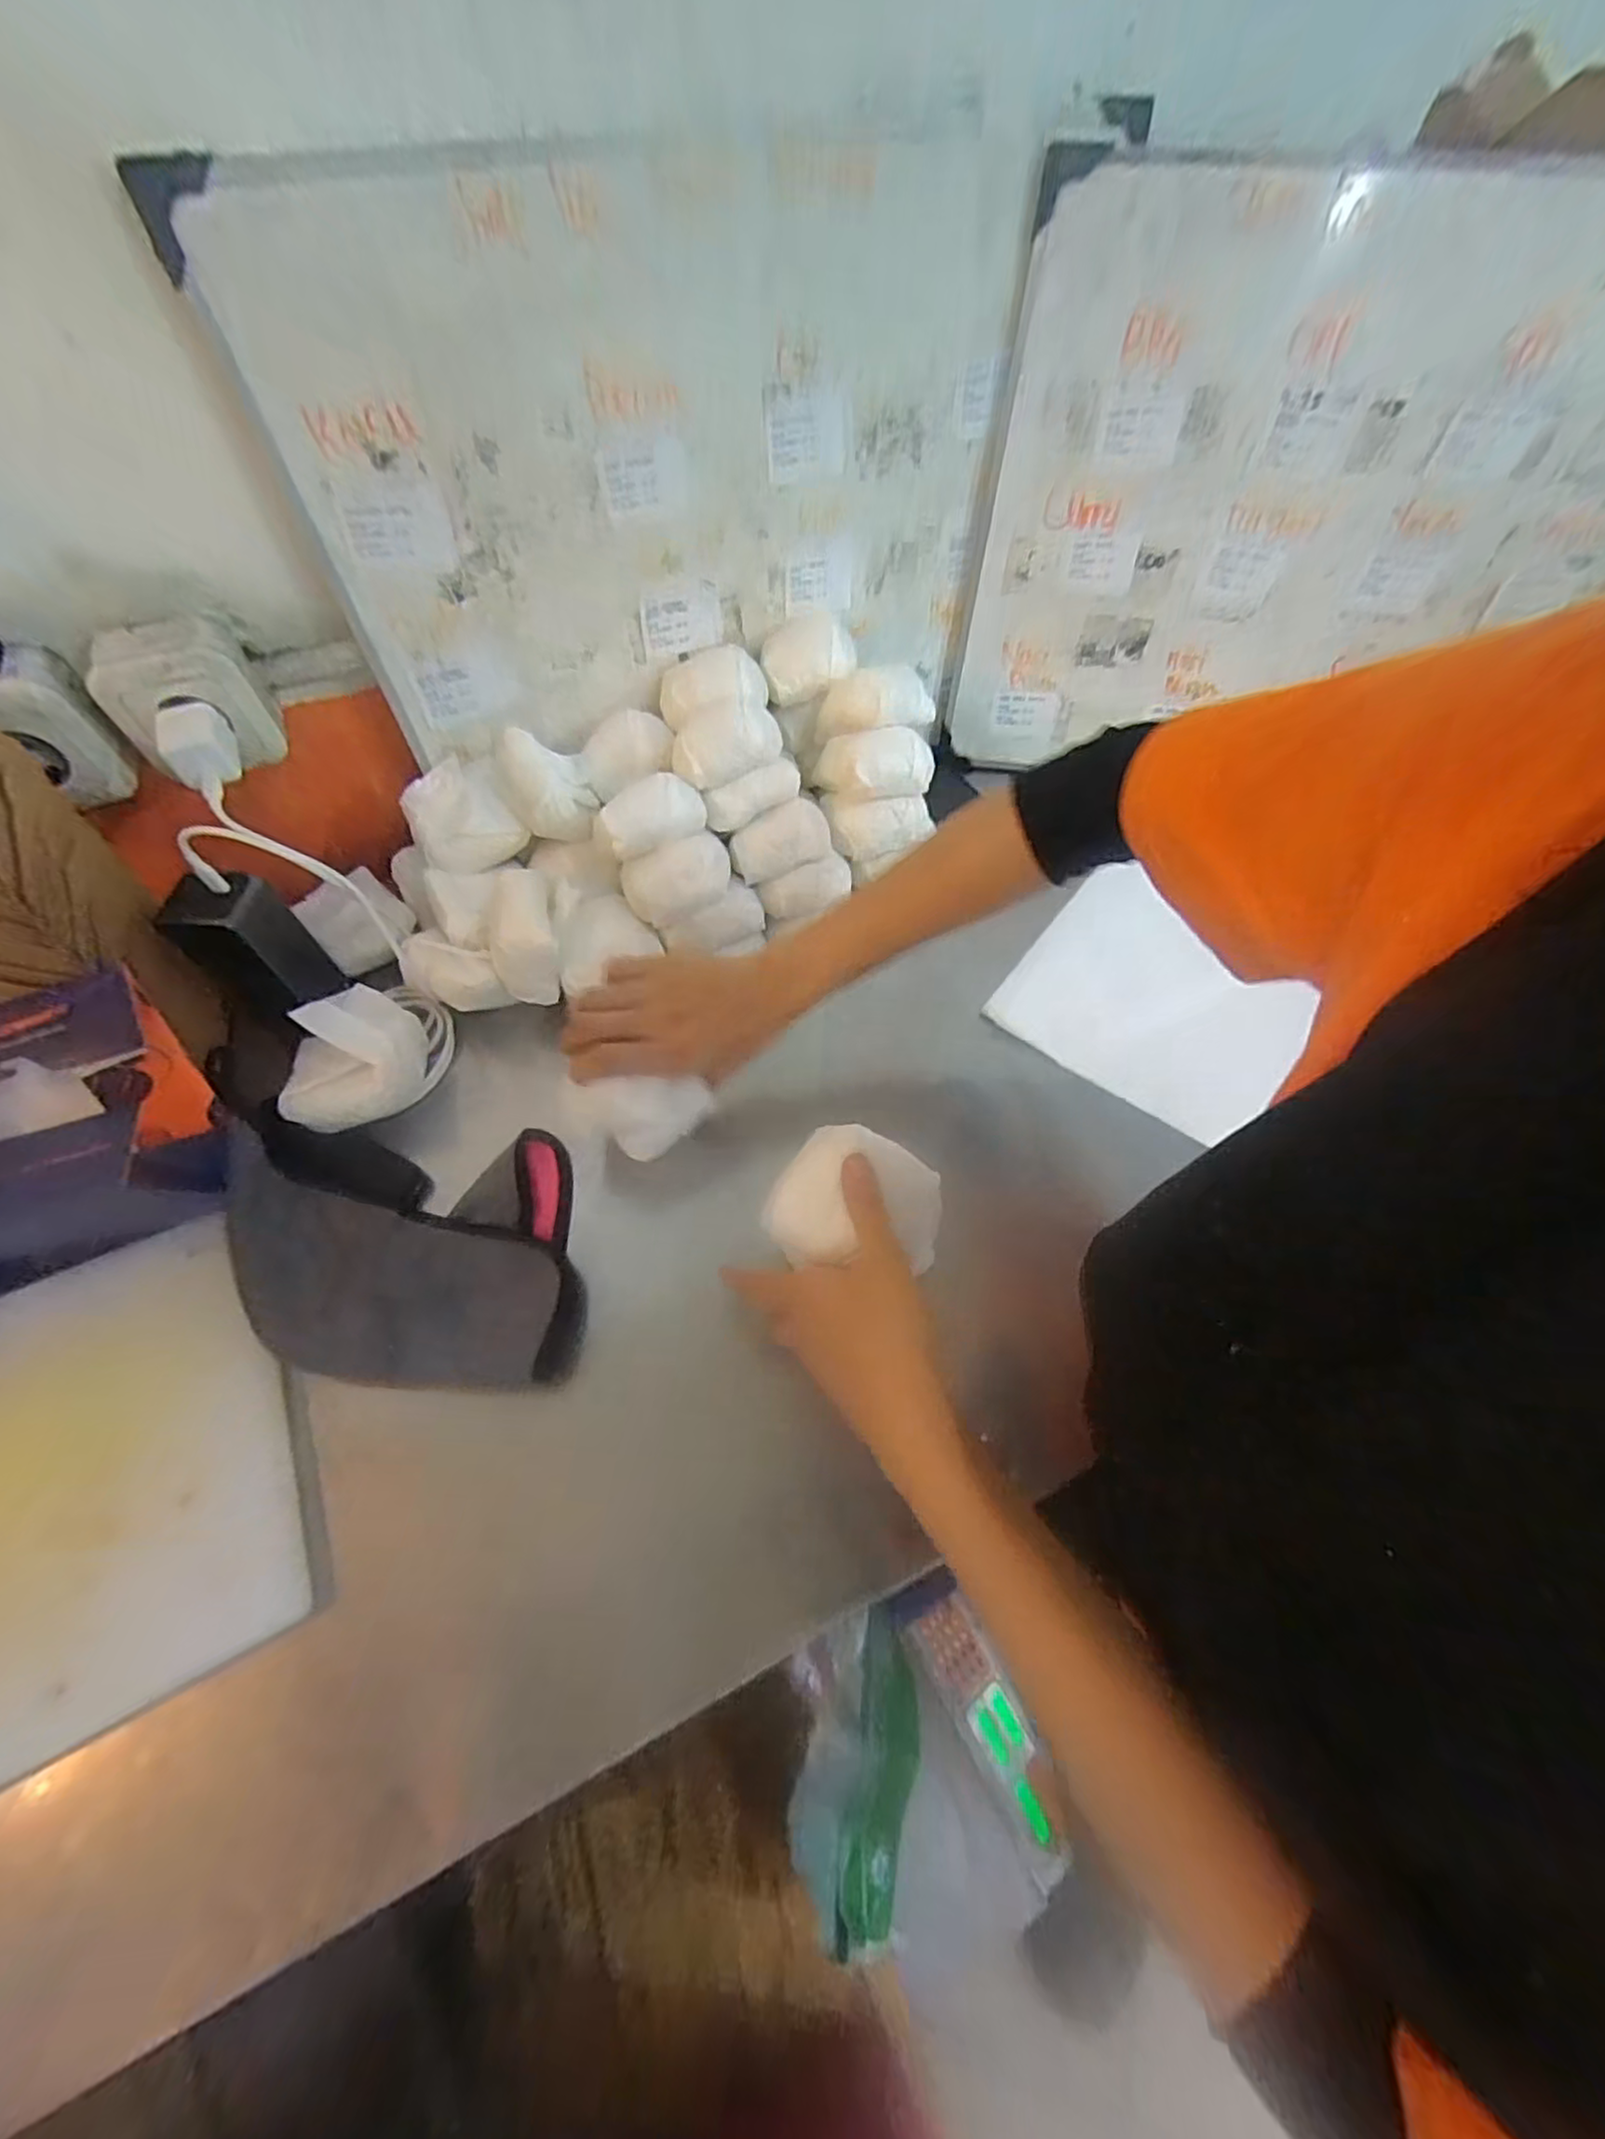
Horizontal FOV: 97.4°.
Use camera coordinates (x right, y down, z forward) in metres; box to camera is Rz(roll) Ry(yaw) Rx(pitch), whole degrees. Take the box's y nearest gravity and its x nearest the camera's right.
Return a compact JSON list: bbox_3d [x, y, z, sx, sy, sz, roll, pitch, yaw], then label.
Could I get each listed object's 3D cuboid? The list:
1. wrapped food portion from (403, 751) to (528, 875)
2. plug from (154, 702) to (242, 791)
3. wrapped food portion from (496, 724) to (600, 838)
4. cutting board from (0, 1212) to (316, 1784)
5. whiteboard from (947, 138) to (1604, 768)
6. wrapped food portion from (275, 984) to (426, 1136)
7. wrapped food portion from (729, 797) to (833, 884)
[{"bbox_3d":[-0.263,-0.194,0.547,0.077,0.047,0.079,-28,63,-16],"label":"wrapped food portion"},{"bbox_3d":[-0.389,-0.208,0.454,0.033,0.034,0.053,-22,61,-13],"label":"plug"},{"bbox_3d":[-0.192,-0.219,0.540,0.060,0.060,0.068,-22,61,-13],"label":"wrapped food portion"},{"bbox_3d":[-0.457,0.244,0.369,0.327,0.019,0.247,-21,60,-19],"label":"cutting board"},{"bbox_3d":[0.431,-0.431,0.565,0.561,0.370,0.024,6,49,4],"label":"whiteboard"},{"bbox_3d":[-0.318,-0.012,0.489,0.072,0.054,0.108,31,63,17],"label":"wrapped food portion"},{"bbox_3d":[-0.016,-0.176,0.544,0.075,0.046,0.034,-19,60,-11],"label":"wrapped food portion"}]

